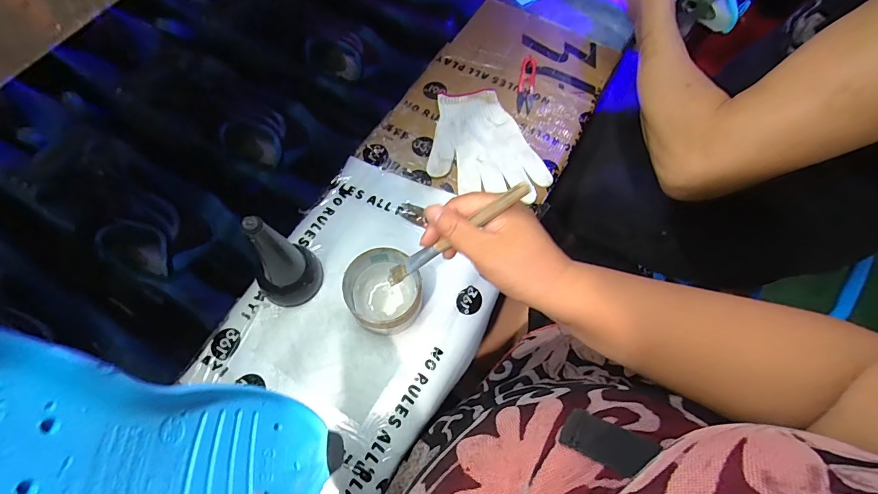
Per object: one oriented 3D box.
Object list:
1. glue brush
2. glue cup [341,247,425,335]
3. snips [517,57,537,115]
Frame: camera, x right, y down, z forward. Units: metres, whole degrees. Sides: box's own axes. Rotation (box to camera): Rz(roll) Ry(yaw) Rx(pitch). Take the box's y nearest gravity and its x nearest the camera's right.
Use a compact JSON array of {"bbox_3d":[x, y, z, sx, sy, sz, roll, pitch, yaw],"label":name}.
[{"bbox_3d":[0.009,-0.007,0.337,0.006,0.155,0.013,7,56,-48],"label":"glue brush"},{"bbox_3d":[-0.060,0.051,0.451,0.077,0.056,0.081,1,66,-2],"label":"glue cup"},{"bbox_3d":[0.131,-0.242,0.613,0.025,0.012,0.103,9,66,1],"label":"snips"}]

